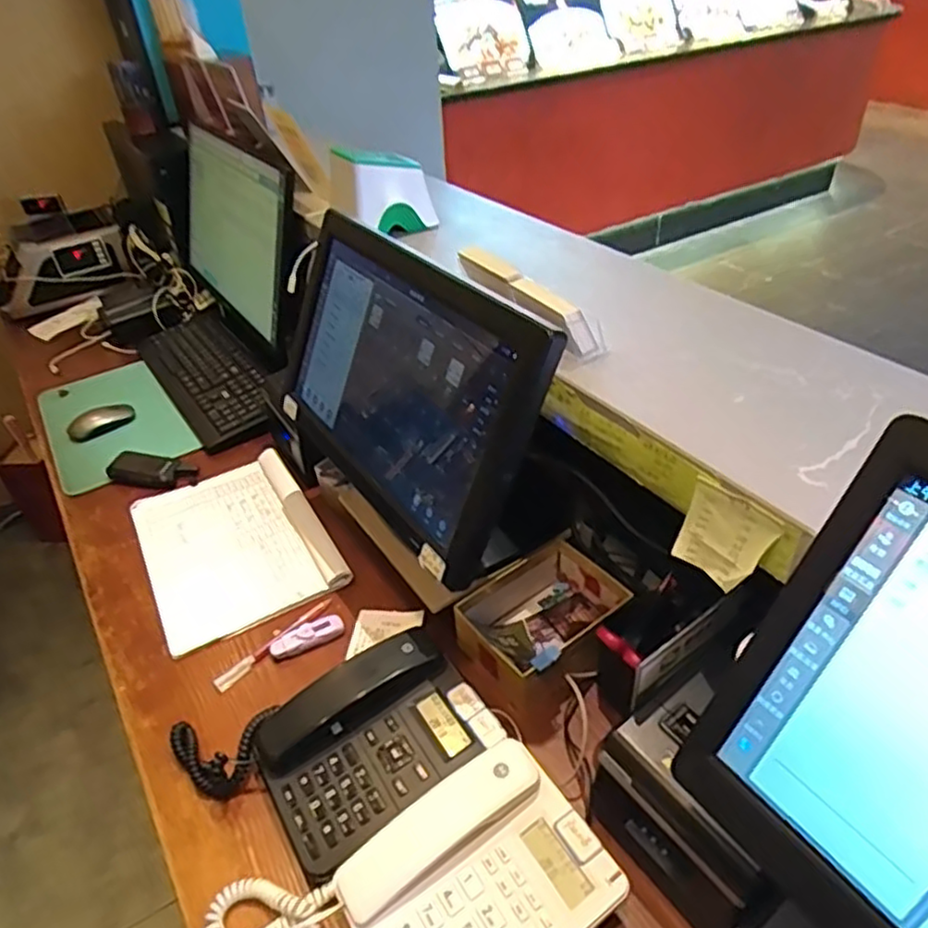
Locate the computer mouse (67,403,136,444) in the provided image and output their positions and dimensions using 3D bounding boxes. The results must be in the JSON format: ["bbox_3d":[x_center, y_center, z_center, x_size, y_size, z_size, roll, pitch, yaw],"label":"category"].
[{"bbox_3d":[-0.620,-0.076,1.171,0.105,0.032,0.061,-28,45,-26],"label":"computer mouse"}]

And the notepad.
[{"bbox_3d":[-0.308,0.102,0.918,0.221,0.018,0.311,-22,42,-20],"label":"notepad"}]

